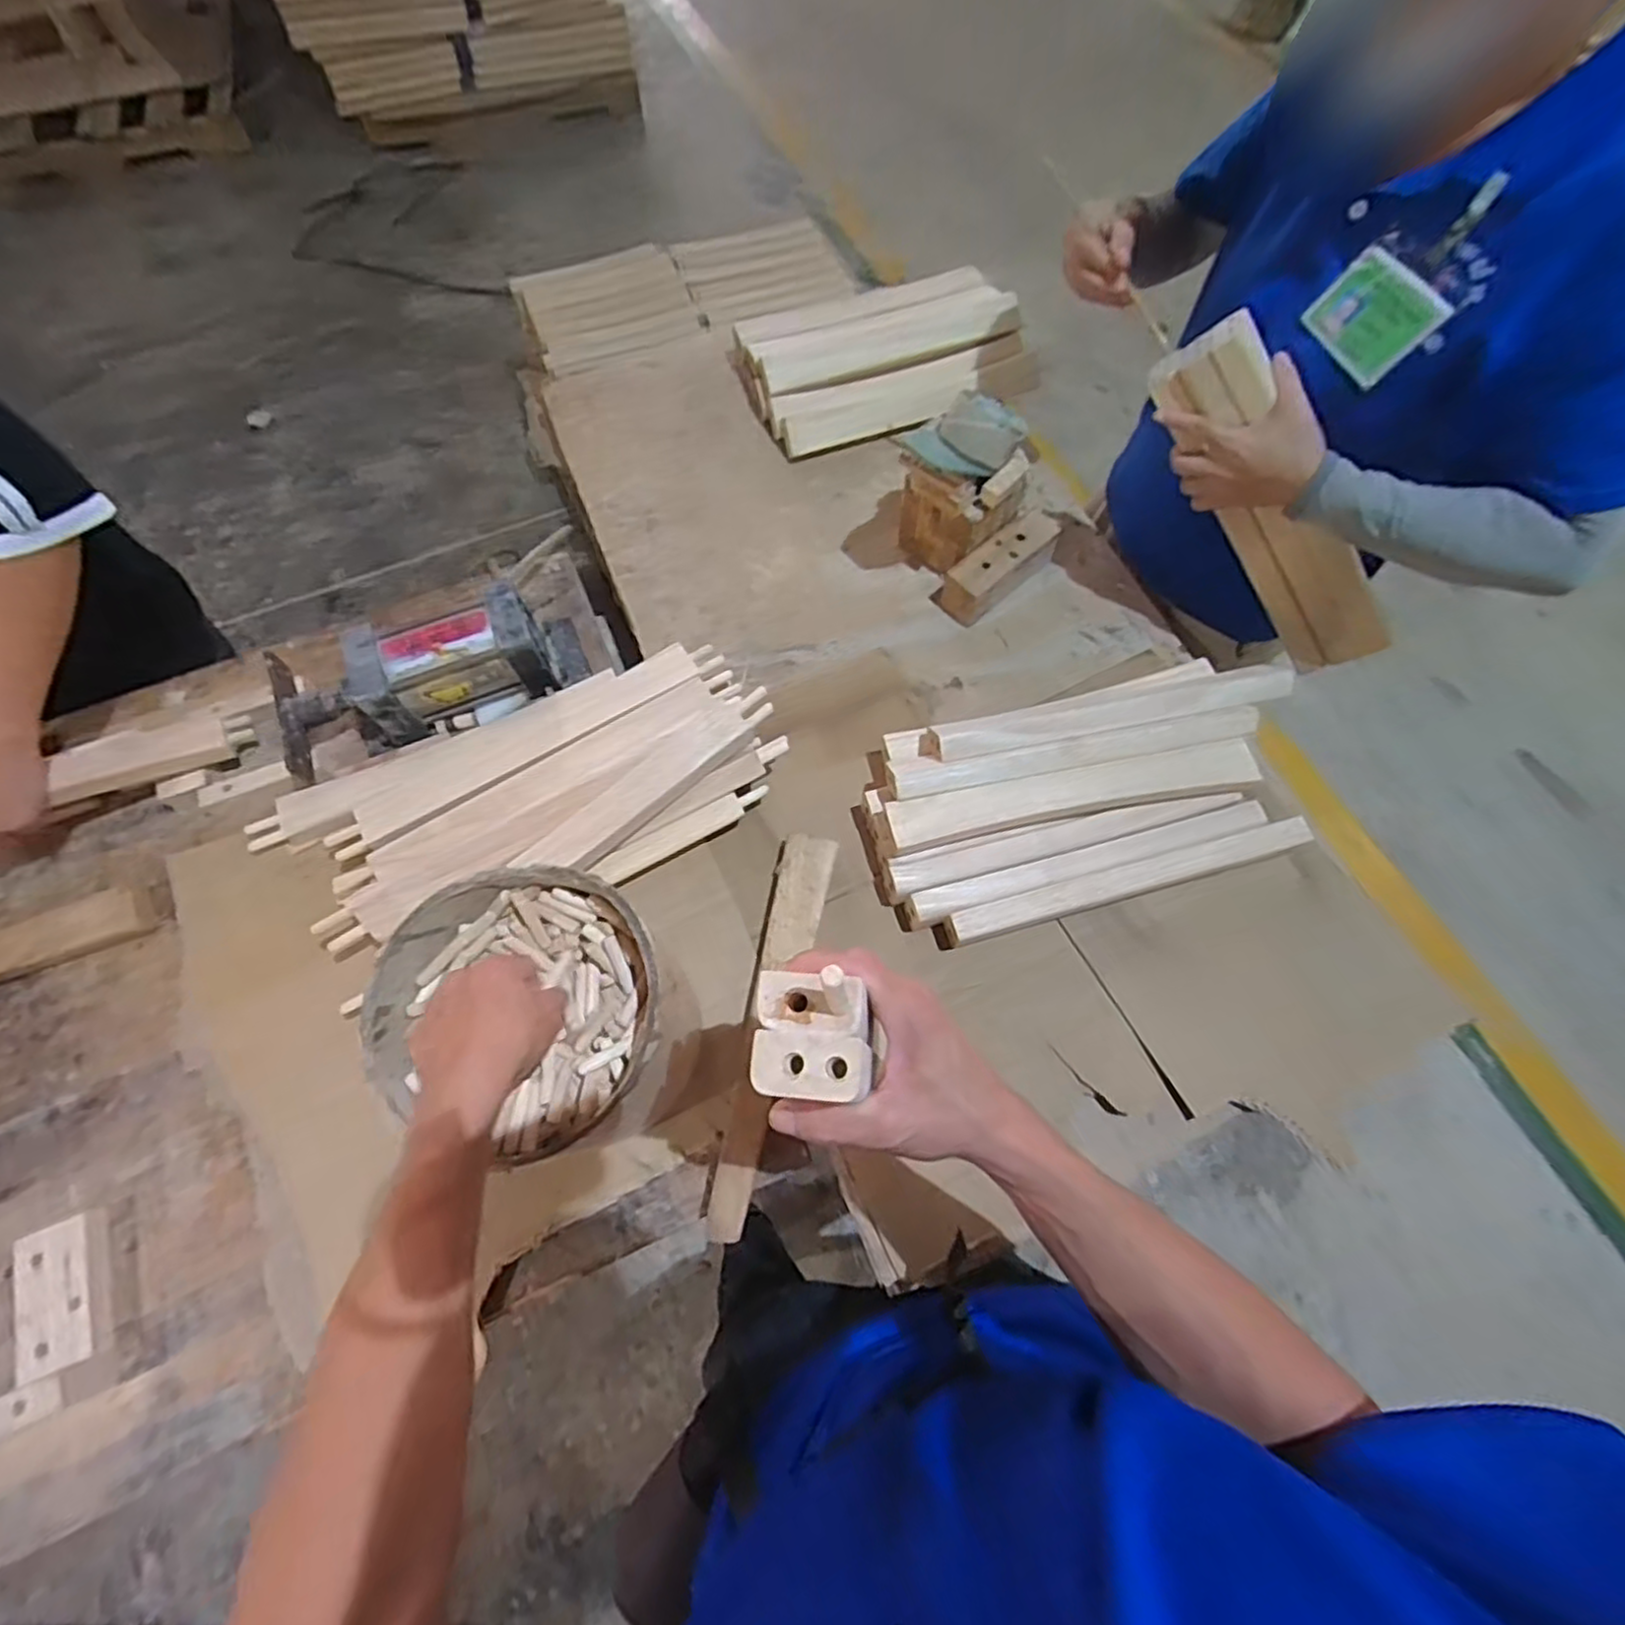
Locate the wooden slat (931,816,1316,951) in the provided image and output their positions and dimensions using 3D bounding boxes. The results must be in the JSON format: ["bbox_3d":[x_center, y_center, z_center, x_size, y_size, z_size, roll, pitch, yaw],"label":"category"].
[{"bbox_3d":[0.309,0.071,0.706,0.375,0.040,0.030,-15,70,-5],"label":"wooden slat"}]

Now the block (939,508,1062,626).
[{"bbox_3d":[0.229,-0.299,0.855,0.161,0.061,0.058,-39,74,-13],"label":"block"}]

